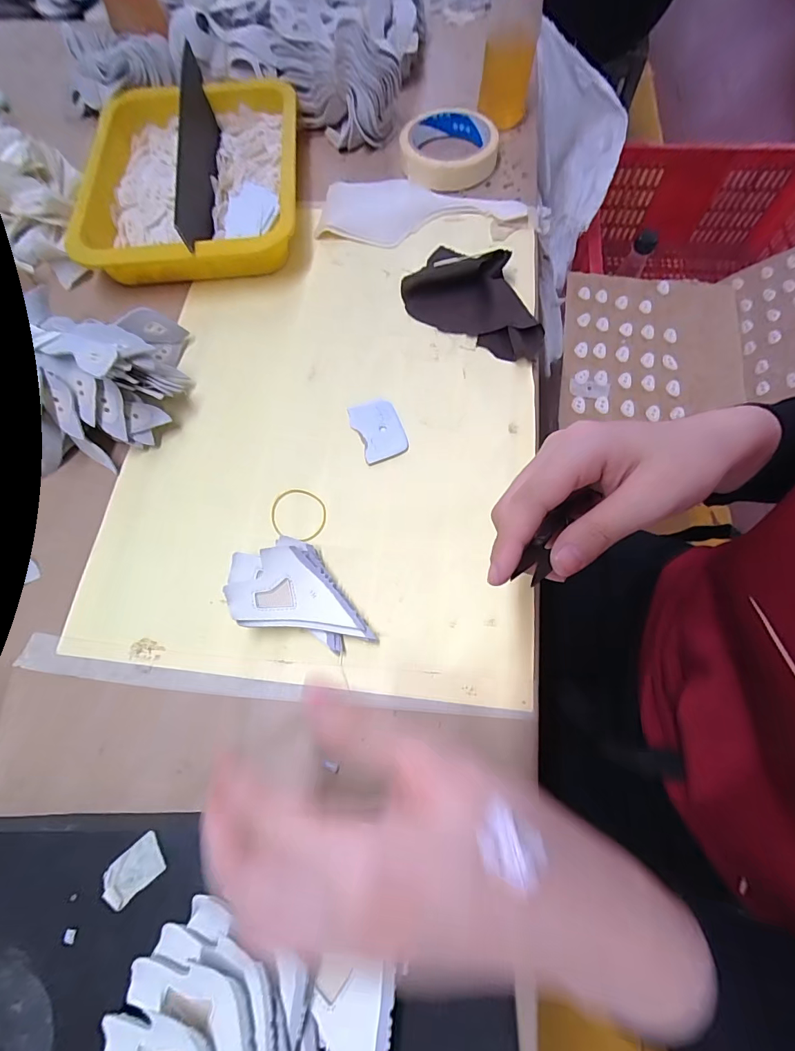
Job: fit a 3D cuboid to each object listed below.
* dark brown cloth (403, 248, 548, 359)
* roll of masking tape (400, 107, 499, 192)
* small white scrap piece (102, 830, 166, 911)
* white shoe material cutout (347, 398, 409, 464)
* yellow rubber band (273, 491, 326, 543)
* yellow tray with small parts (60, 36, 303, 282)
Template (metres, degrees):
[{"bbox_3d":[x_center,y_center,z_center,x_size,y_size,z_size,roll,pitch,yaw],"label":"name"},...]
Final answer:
[{"bbox_3d":[0.071,-0.200,0.370,0.135,0.030,0.083,37,74,15],"label":"dark brown cloth"},{"bbox_3d":[0.054,-0.399,0.452,0.098,0.032,0.096,-1,69,2],"label":"roll of masking tape"},{"bbox_3d":[-0.138,0.179,0.221,0.031,0.004,0.020,-40,71,-13],"label":"small white scrap piece"},{"bbox_3d":[-0.015,-0.077,0.335,0.036,0.004,0.053,-22,68,-7],"label":"white shoe material cutout"},{"bbox_3d":[-0.072,-0.008,0.311,0.040,0.004,0.037,-1,67,2],"label":"yellow rubber band"},{"bbox_3d":[-0.202,-0.338,0.417,0.207,0.059,0.252,-6,69,0],"label":"yellow tray with small parts"}]

